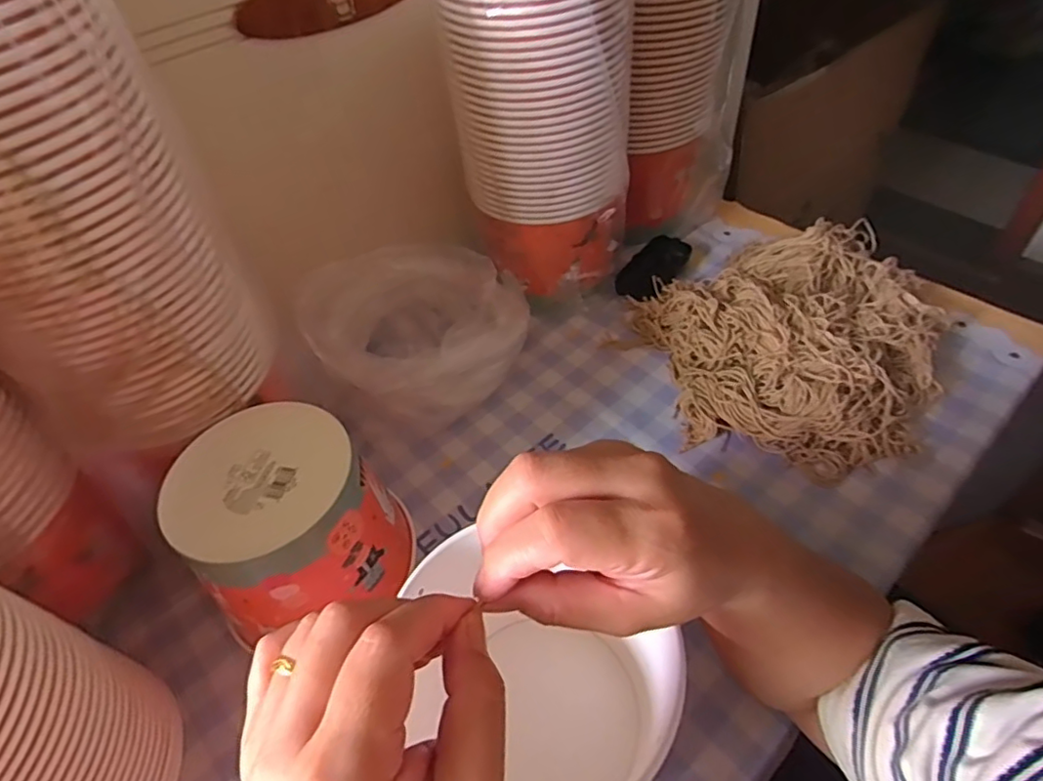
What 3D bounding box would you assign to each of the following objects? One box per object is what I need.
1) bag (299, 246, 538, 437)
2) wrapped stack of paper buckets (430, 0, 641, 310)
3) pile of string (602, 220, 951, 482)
[{"bbox_3d":[-0.088,-0.063,0.601,0.216,0.126,0.175,-30,53,-18],"label":"bag"},{"bbox_3d":[0.025,-0.285,0.527,0.142,0.419,0.151,13,52,17],"label":"wrapped stack of paper buckets"},{"bbox_3d":[0.277,-0.055,0.586,0.287,0.067,0.258,-19,50,-9],"label":"pile of string"}]

